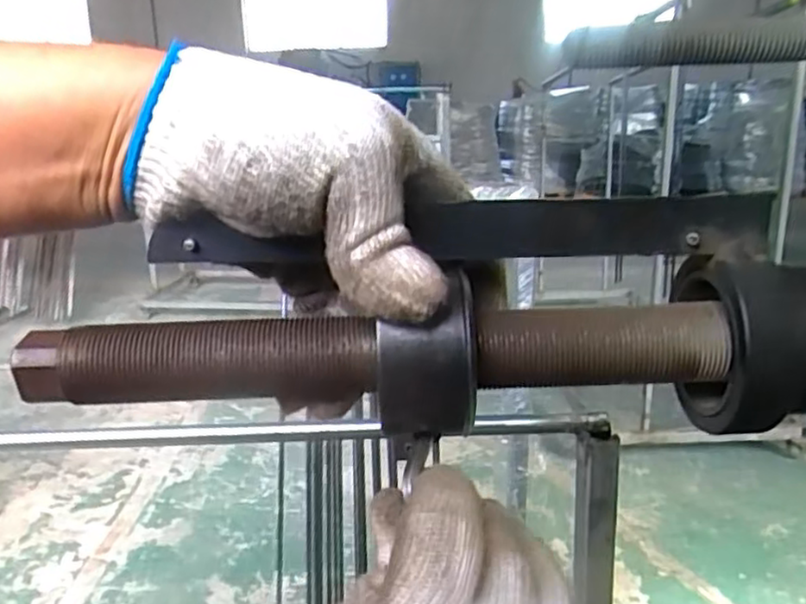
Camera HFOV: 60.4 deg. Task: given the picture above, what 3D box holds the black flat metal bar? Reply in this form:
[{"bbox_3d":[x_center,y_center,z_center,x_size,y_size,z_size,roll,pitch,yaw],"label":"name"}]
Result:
[{"bbox_3d":[0.019,-0.026,0.268,0.234,0.024,0.012,-2,17,4],"label":"black flat metal bar"}]

